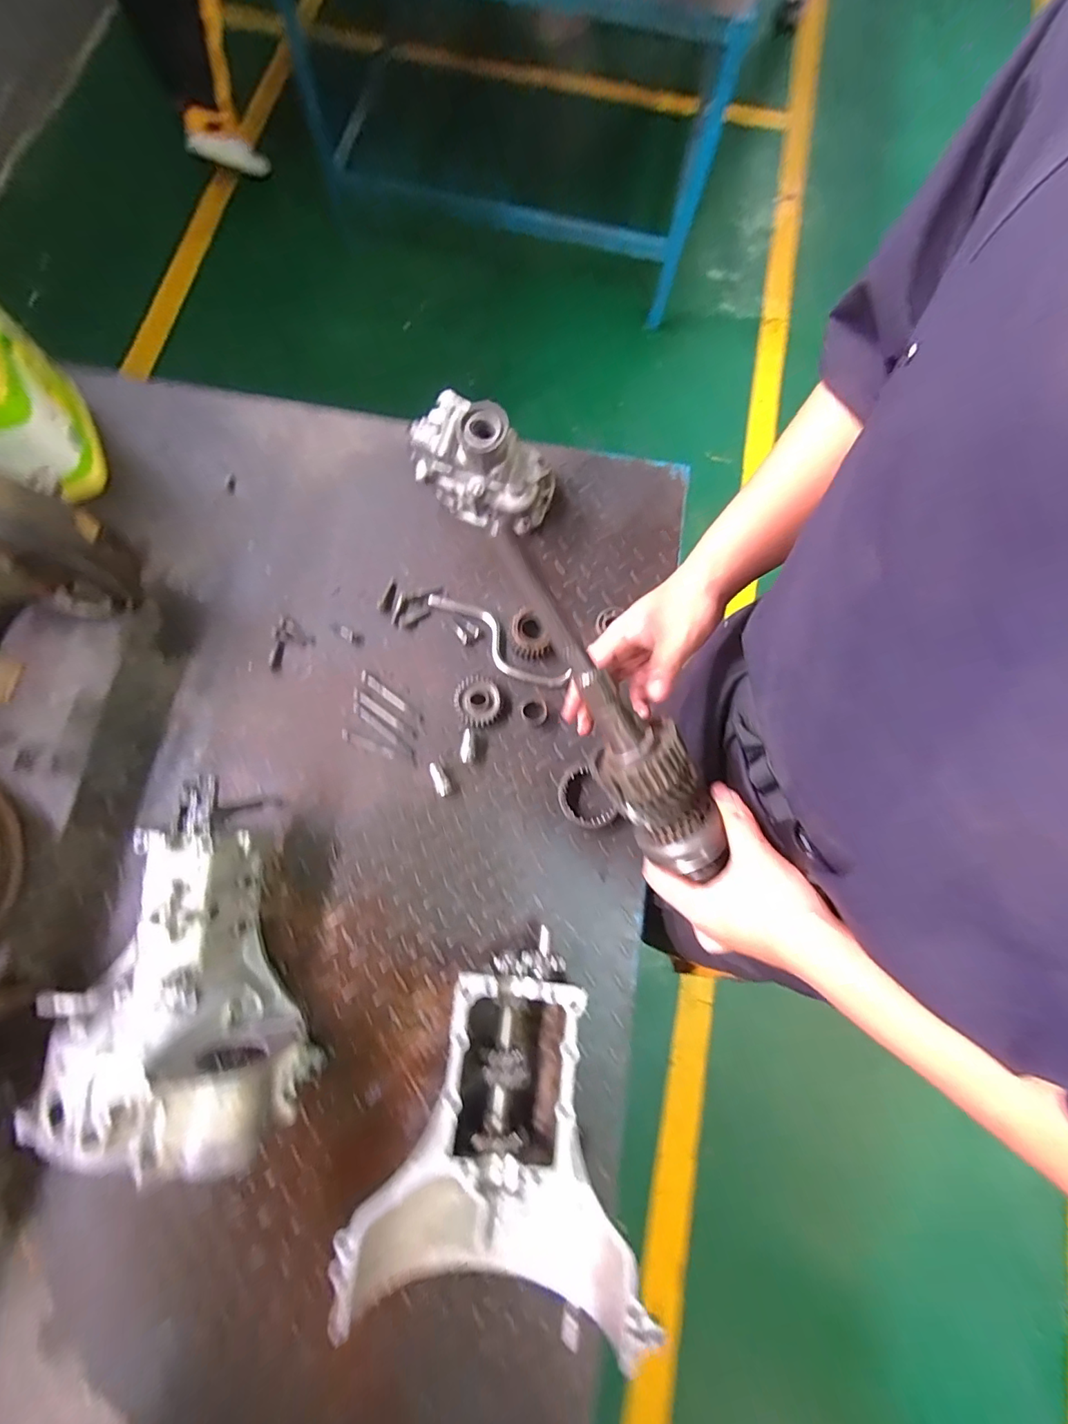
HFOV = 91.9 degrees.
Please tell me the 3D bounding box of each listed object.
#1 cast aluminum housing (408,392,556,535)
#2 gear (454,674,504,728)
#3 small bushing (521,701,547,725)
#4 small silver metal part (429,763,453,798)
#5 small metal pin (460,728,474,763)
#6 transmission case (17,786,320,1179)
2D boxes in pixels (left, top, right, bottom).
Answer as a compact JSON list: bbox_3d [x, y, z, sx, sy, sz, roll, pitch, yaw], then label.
[{"bbox_3d":[-0.075,-0.360,0.745,0.202,0.135,0.122,31,77,6],"label":"cast aluminum housing"},{"bbox_3d":[-0.079,-0.015,0.726,0.063,0.020,0.072,-18,77,-6],"label":"gear"},{"bbox_3d":[0.001,0.001,0.724,0.035,0.028,0.033,0,76,-1],"label":"small bushing"},{"bbox_3d":[-0.126,0.091,0.699,0.021,0.019,0.047,-22,78,-7],"label":"small silver metal part"},{"bbox_3d":[-0.091,0.046,0.710,0.017,0.020,0.047,1,76,-1],"label":"small metal pin"},{"bbox_3d":[-0.419,0.296,0.581,0.254,0.142,0.374,-17,77,-6],"label":"transmission case"}]

